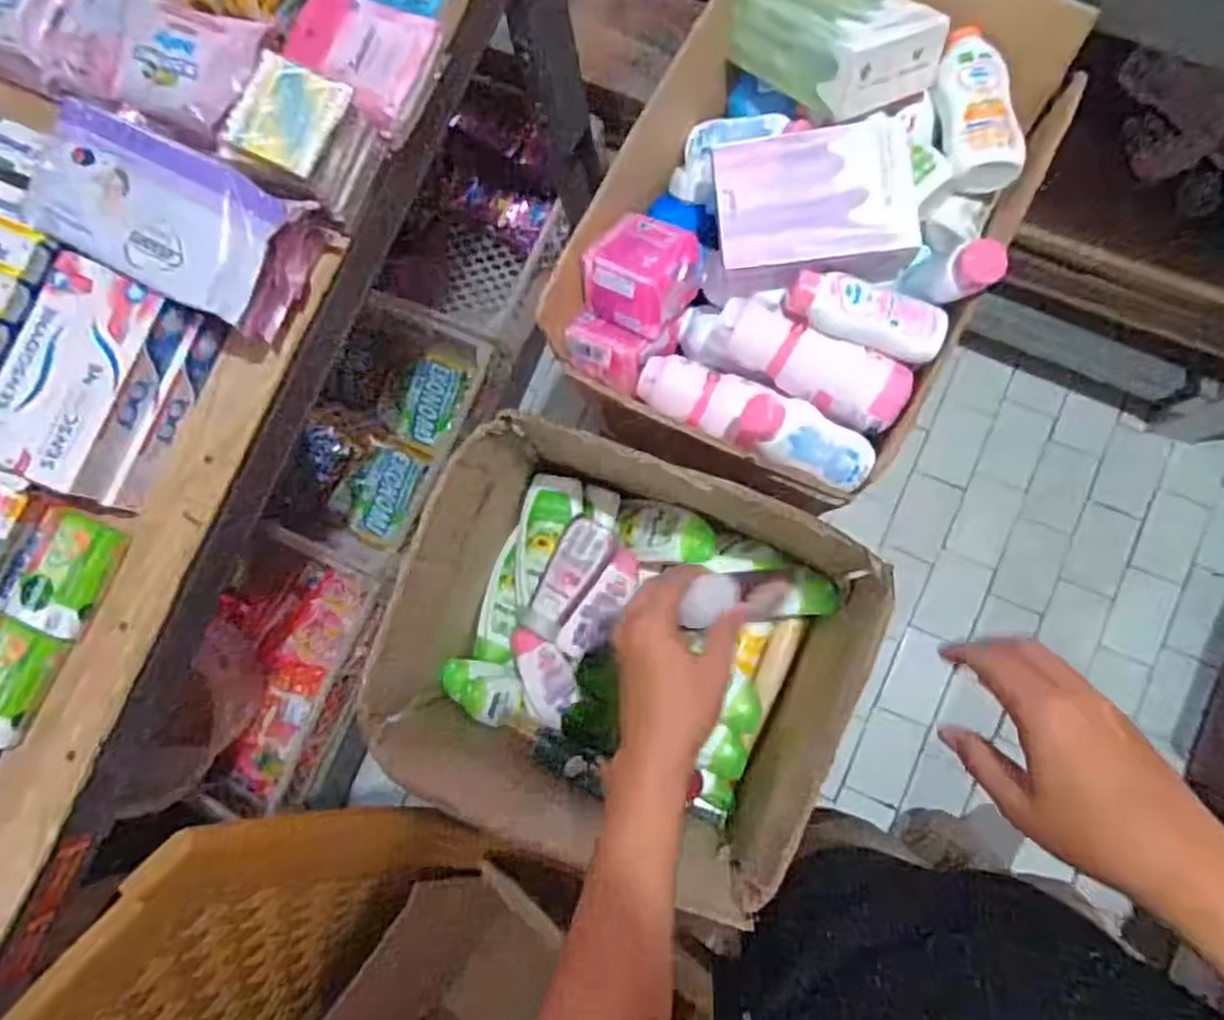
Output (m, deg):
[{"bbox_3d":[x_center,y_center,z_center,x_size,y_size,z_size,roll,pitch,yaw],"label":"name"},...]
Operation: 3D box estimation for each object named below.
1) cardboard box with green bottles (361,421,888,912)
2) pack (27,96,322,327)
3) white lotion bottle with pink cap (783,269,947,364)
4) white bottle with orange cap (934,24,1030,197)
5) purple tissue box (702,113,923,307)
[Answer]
[{"bbox_3d":[0.015,0.134,0.685,0.360,0.243,0.299,22,85,7],"label":"cardboard box with green bottles"},{"bbox_3d":[-0.335,-0.218,0.540,0.200,0.036,0.102,23,85,7],"label":"pack"},{"bbox_3d":[0.199,-0.152,0.586,0.123,0.029,0.045,18,84,6],"label":"white lotion bottle with pink cap"},{"bbox_3d":[0.311,-0.346,0.644,0.055,0.038,0.168,-6,72,19],"label":"white bottle with orange cap"},{"bbox_3d":[0.159,-0.241,0.620,0.157,0.081,0.114,-8,82,3],"label":"purple tissue box"}]

